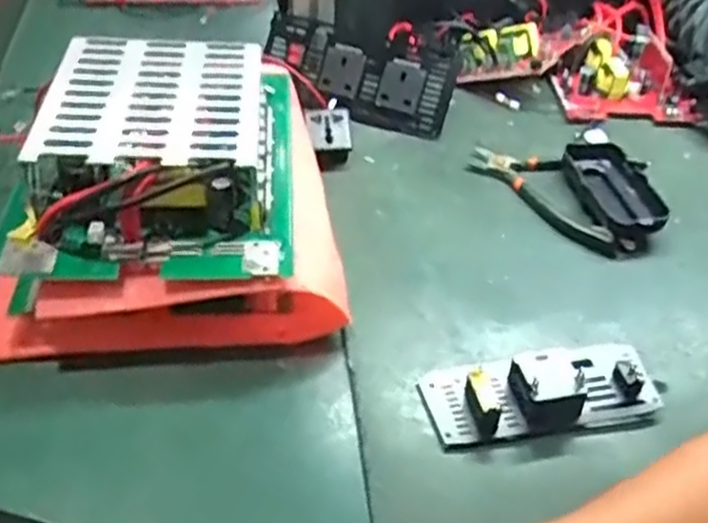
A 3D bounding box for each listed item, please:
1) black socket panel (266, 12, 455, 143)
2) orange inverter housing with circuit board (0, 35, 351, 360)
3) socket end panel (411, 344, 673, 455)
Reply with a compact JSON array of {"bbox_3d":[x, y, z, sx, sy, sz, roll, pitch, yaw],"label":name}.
[{"bbox_3d":[0.003,-0.174,0.710,0.185,0.075,0.028,20,8,14],"label":"black socket panel"},{"bbox_3d":[-0.133,-0.063,0.530,0.230,0.117,0.240,-3,41,-8],"label":"orange inverter housing with circuit board"},{"bbox_3d":[0.119,0.076,0.464,0.148,0.029,0.058,-4,42,-9],"label":"socket end panel"}]

